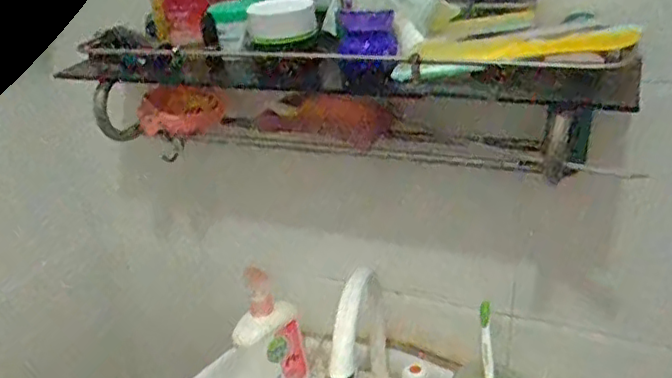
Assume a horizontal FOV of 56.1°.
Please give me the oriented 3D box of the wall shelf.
[{"bbox_3d":[-0.008,-0.087,0.636,0.541,0.126,0.090,7,30,21],"label":"wall shelf"}]

